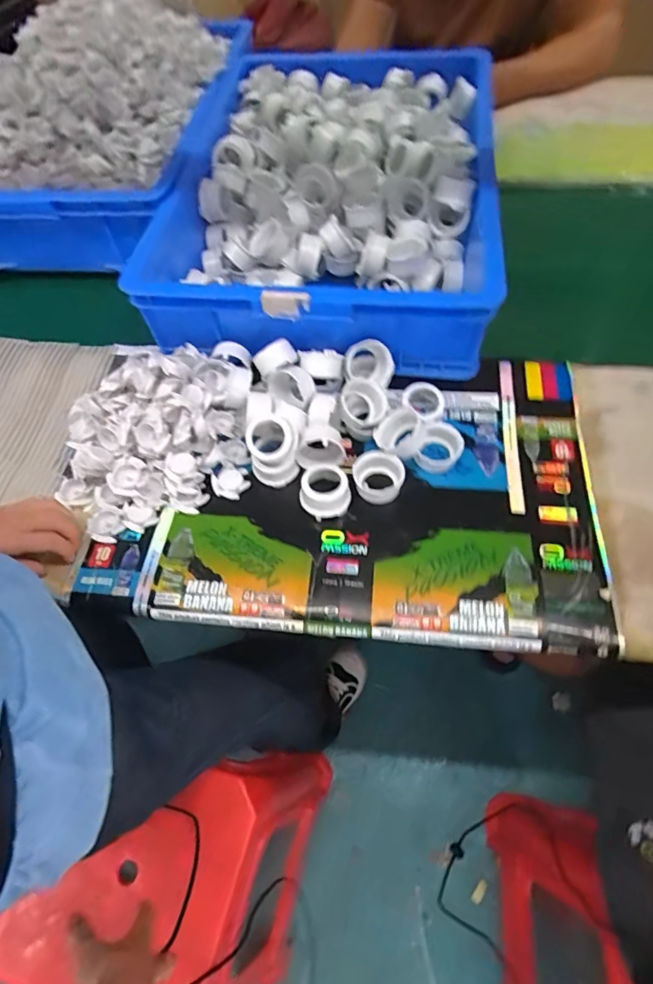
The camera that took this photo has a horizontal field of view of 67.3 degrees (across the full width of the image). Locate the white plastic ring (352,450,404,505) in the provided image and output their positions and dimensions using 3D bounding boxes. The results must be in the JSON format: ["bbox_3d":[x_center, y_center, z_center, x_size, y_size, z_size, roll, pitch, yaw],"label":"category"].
[{"bbox_3d":[0.055,-0.015,0.524,0.054,0.026,0.050,-1,59,2],"label":"white plastic ring"}]

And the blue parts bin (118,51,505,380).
[{"bbox_3d":[0.013,-0.432,0.695,0.411,0.105,0.602,5,59,5],"label":"blue parts bin"}]

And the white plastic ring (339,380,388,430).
[{"bbox_3d":[0.040,-0.098,0.545,0.050,0.029,0.050,44,51,-20],"label":"white plastic ring"}]

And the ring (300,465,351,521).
[{"bbox_3d":[-0.001,-0.002,0.517,0.051,0.029,0.055,-1,59,2],"label":"ring"}]

